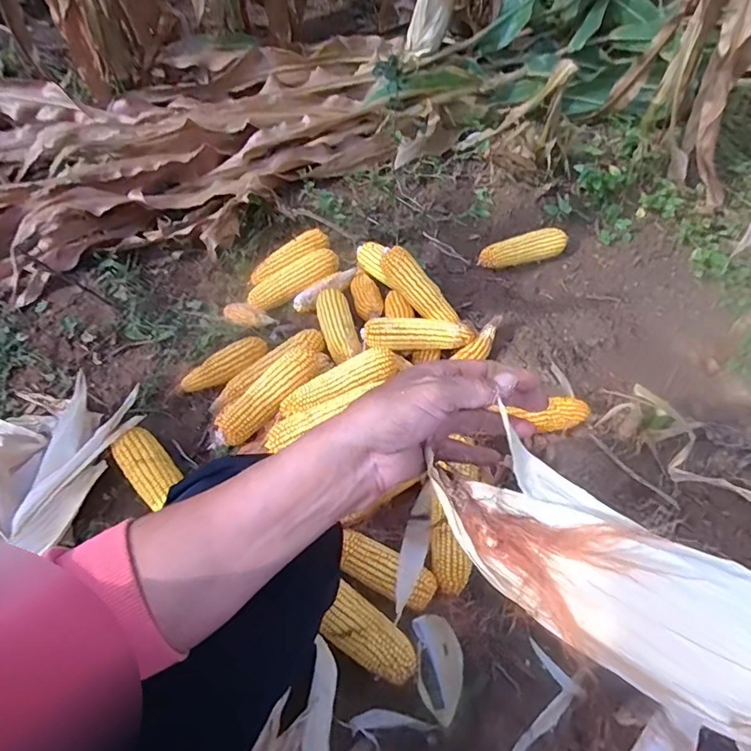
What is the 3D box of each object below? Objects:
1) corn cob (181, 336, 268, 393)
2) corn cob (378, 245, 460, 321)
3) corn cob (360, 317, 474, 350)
[{"bbox_3d":[-0.262,-0.012,0.877,0.158,0.049,0.058,-28,63,-17],"label":"corn cob"},{"bbox_3d":[0.080,-0.163,0.924,0.181,0.060,0.055,46,64,-9],"label":"corn cob"},{"bbox_3d":[0.073,-0.065,0.872,0.190,0.057,0.051,1,58,-1],"label":"corn cob"}]

